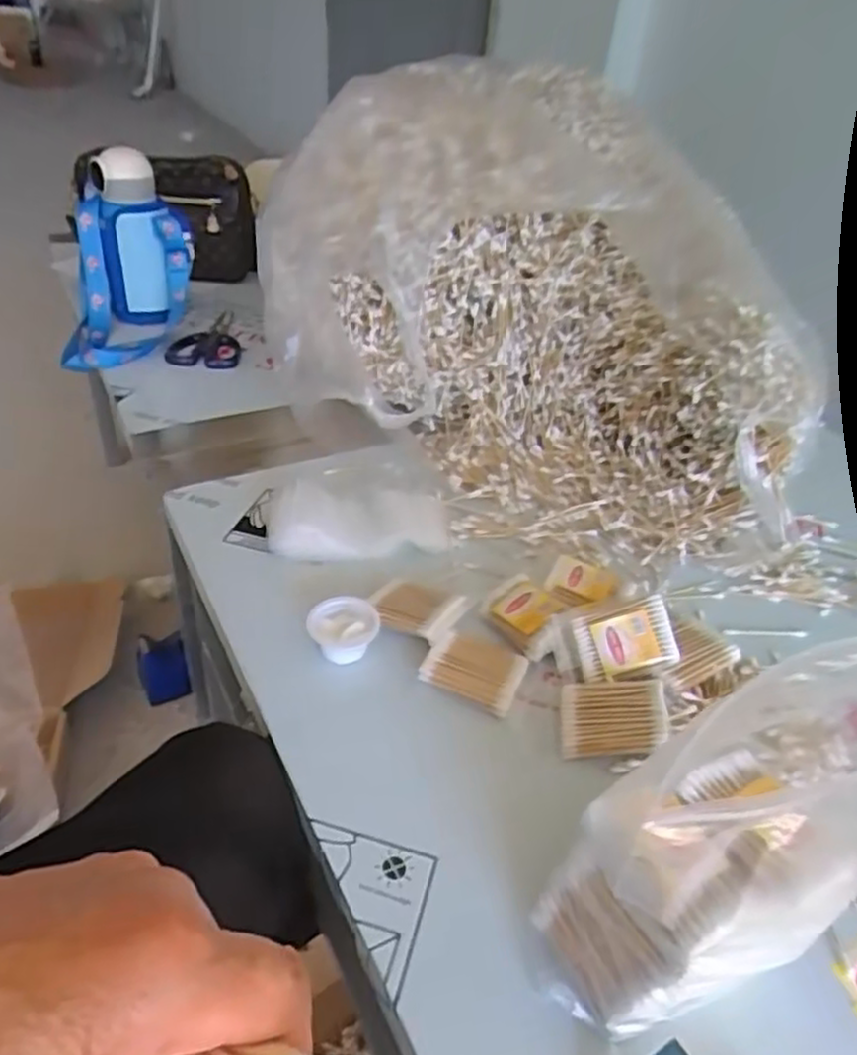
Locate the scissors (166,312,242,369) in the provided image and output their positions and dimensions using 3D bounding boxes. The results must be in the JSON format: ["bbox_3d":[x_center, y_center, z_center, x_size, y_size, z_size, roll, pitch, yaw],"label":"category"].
[{"bbox_3d":[-0.293,-0.253,0.982,0.087,0.013,0.147,4,37,-3],"label":"scissors"}]

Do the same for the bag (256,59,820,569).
[{"bbox_3d":[0.108,-0.238,0.762,0.600,0.323,0.389,31,44,29],"label":"bag"}]

